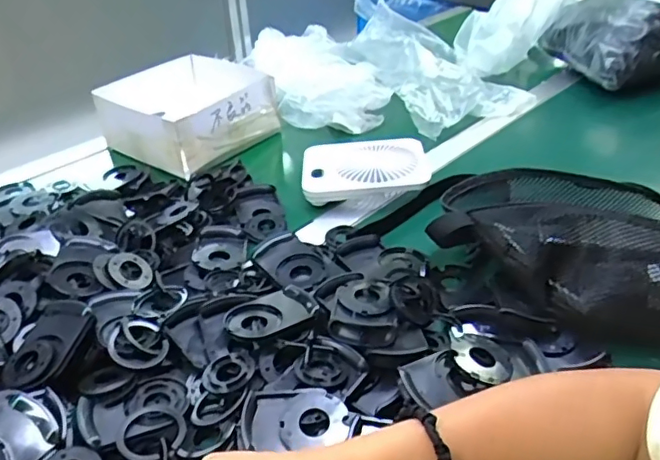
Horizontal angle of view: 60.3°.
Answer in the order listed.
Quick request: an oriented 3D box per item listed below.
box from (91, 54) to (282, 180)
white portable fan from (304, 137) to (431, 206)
[{"bbox_3d":[-0.225,-0.199,0.910,0.240,0.076,0.242,23,44,33],"label":"box"},{"bbox_3d":[0.049,-0.083,0.764,0.168,0.025,0.126,-5,35,0],"label":"white portable fan"}]

